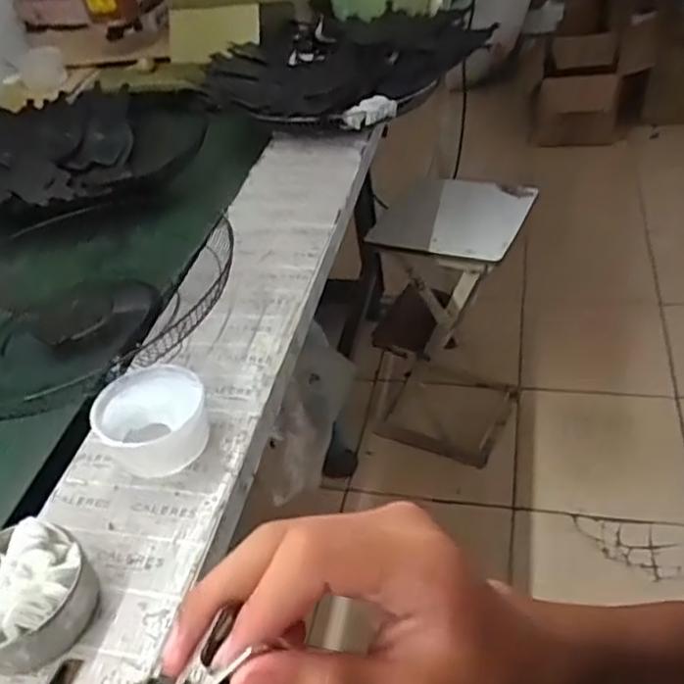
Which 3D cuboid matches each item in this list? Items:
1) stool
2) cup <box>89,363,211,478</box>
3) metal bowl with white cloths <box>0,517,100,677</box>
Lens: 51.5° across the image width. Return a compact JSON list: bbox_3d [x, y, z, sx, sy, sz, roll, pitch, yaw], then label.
[{"bbox_3d":[0.249,-0.058,1.706,0.309,0.616,0.321,15,46,24],"label":"stool"},{"bbox_3d":[-0.200,0.087,0.759,0.111,0.065,0.112,-4,41,4],"label":"cup"},{"bbox_3d":[-0.283,0.215,0.620,0.118,0.070,0.117,-4,41,4],"label":"metal bowl with white cloths"}]

